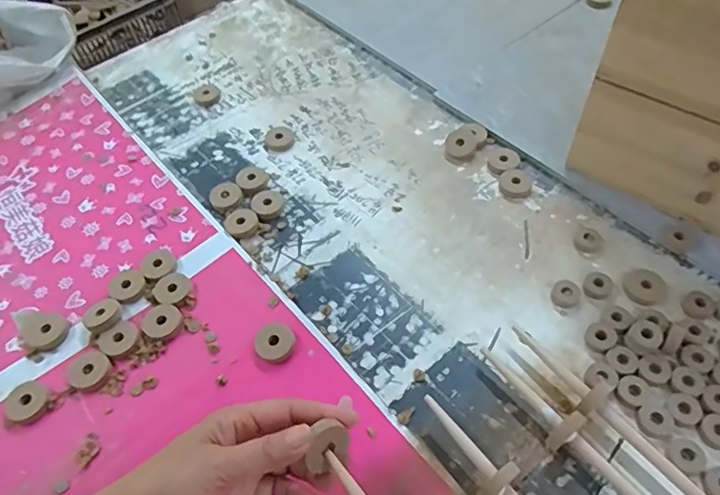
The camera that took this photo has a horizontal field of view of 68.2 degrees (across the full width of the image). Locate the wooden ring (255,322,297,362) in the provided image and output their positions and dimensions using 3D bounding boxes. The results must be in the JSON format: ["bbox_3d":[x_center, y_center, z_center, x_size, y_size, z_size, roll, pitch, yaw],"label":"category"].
[{"bbox_3d":[-0.076,0.085,0.476,0.034,0.010,0.034,-3,54,4],"label":"wooden ring"}]

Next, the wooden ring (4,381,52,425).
[{"bbox_3d":[-0.287,0.133,0.458,0.039,0.007,0.035,28,62,23],"label":"wooden ring"}]

